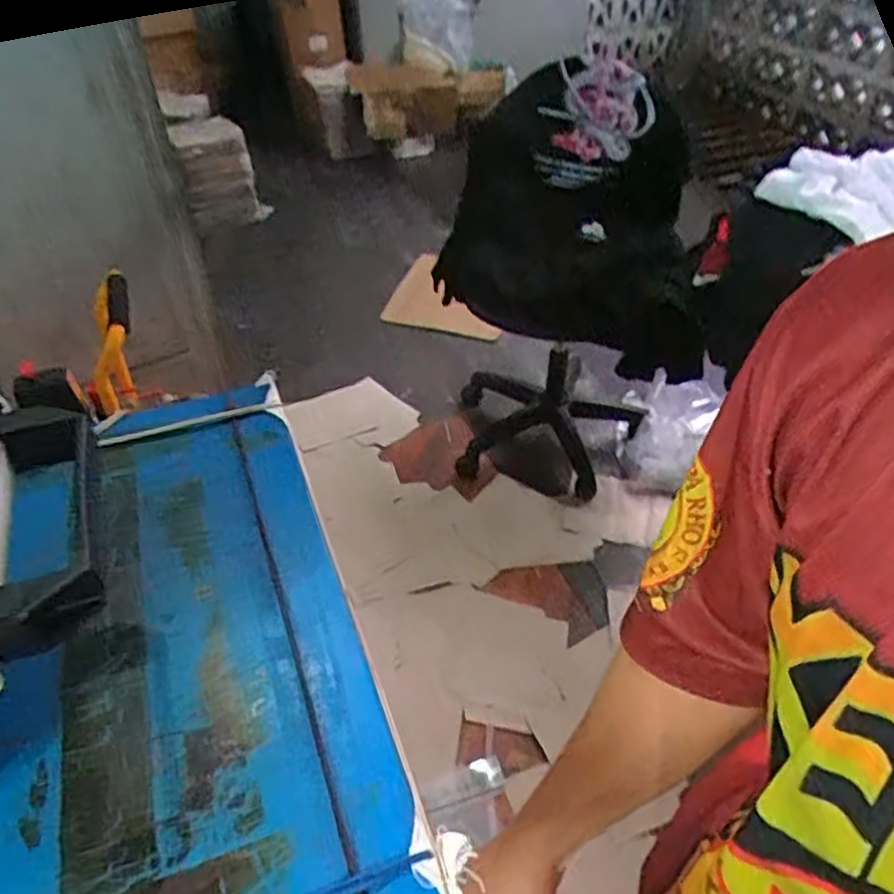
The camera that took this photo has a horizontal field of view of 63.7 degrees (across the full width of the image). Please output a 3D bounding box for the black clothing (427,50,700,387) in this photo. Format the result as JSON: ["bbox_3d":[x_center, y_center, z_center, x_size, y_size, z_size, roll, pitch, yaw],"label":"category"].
[{"bbox_3d":[0.276,-0.500,1.721,0.646,0.638,0.342,-13,41,-14],"label":"black clothing"}]

